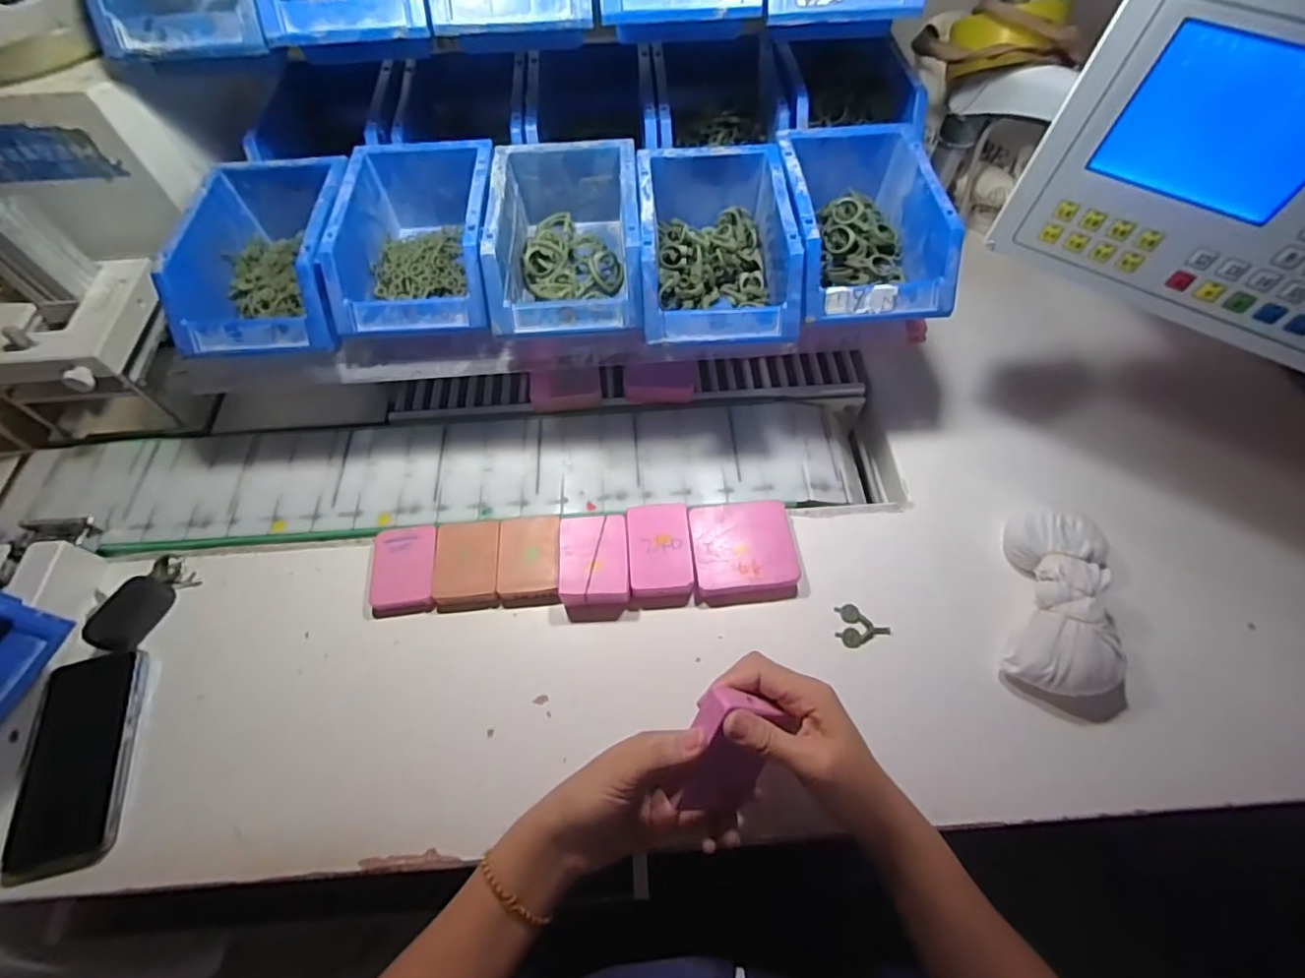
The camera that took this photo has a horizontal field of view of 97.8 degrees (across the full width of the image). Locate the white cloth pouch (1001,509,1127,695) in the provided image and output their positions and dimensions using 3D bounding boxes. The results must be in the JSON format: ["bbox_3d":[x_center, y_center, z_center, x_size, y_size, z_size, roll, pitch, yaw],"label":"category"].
[{"bbox_3d":[0.327,0.086,0.453,0.075,0.046,0.150,15,63,8],"label":"white cloth pouch"}]

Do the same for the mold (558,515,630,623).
[{"bbox_3d":[-0.049,0.066,0.484,0.056,0.031,0.082,-3,62,-1],"label":"mold"}]

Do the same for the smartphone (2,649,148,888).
[{"bbox_3d":[-0.432,0.203,0.429,0.073,0.015,0.149,-11,63,-6],"label":"smartphone"}]

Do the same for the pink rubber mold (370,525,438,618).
[{"bbox_3d":[-0.216,0.069,0.494,0.057,0.011,0.075,-7,62,-3],"label":"pink rubber mold"}]

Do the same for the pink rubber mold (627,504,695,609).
[{"bbox_3d":[0.006,0.056,0.492,0.052,0.021,0.085,-4,62,-1],"label":"pink rubber mold"}]

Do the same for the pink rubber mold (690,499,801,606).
[{"bbox_3d":[0.079,0.053,0.496,0.087,0.019,0.088,-4,62,-1],"label":"pink rubber mold"}]

